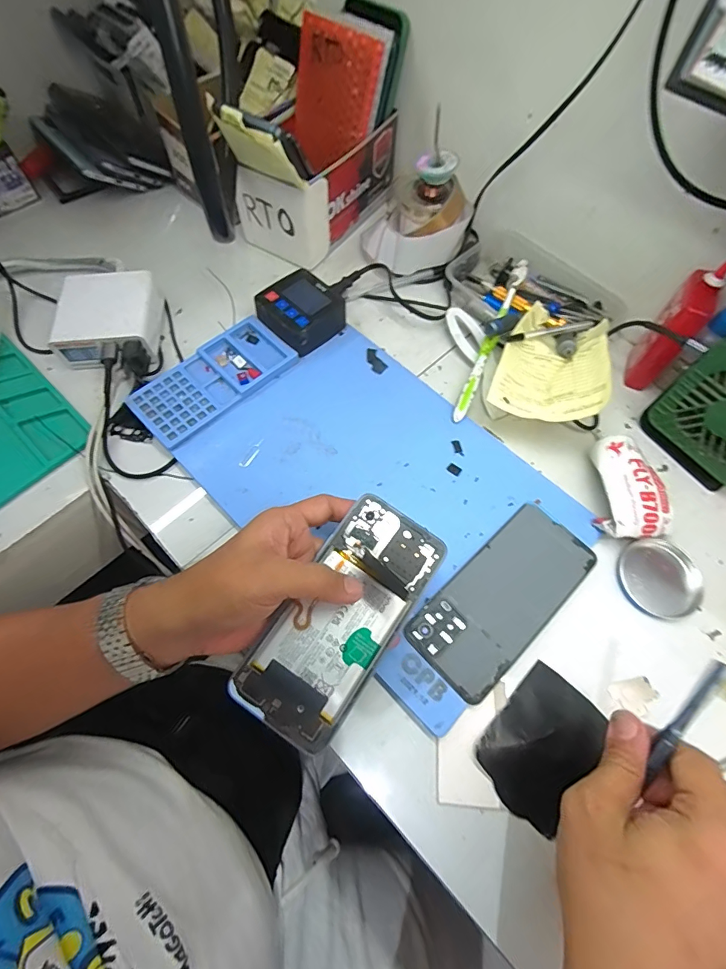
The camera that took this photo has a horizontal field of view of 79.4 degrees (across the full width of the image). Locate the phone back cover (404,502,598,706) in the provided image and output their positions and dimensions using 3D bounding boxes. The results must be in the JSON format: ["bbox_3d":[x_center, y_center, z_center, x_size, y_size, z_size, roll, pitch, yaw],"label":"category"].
[{"bbox_3d":[0.112,0.087,0.345,0.159,0.009,0.072,-40,73,-18],"label":"phone back cover"}]

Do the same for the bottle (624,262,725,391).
[{"bbox_3d":[0.282,-0.141,0.398,0.034,0.117,0.046,38,69,13],"label":"bottle"}]

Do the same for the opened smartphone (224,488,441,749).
[{"bbox_3d":[-0.013,0.089,0.299,0.071,0.010,0.161,33,74,12],"label":"opened smartphone"}]

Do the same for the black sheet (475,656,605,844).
[{"bbox_3d":[0.126,0.180,0.306,0.065,0.010,0.091,42,70,15],"label":"black sheet"}]

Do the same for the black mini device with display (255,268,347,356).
[{"bbox_3d":[-0.060,-0.177,0.441,0.070,0.028,0.083,43,70,15],"label":"black mini device with display"}]

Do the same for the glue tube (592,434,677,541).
[{"bbox_3d":[0.224,0.004,0.376,0.059,0.032,0.087,-3,66,-4],"label":"glue tube"}]

